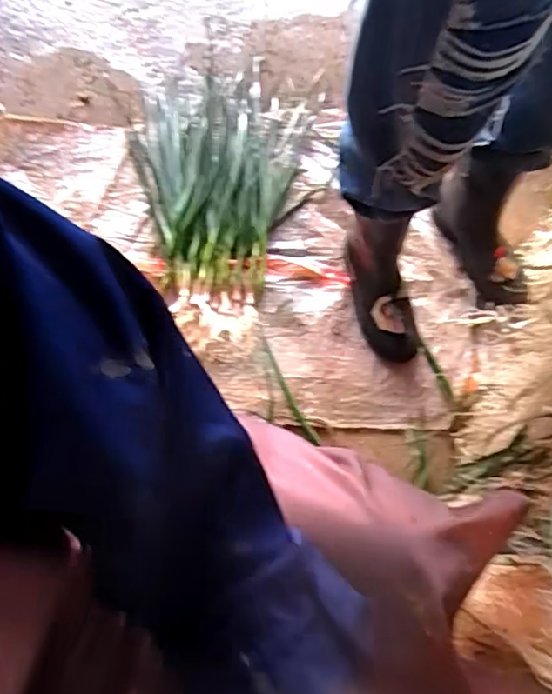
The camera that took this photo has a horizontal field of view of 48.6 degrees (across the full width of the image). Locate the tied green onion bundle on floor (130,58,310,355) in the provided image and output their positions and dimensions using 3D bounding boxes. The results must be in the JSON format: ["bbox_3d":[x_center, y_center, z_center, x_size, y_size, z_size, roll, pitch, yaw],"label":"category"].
[{"bbox_3d":[-0.095,-0.256,0.990,0.285,0.065,0.507,3,66,0],"label":"tied green onion bundle on floor"}]

